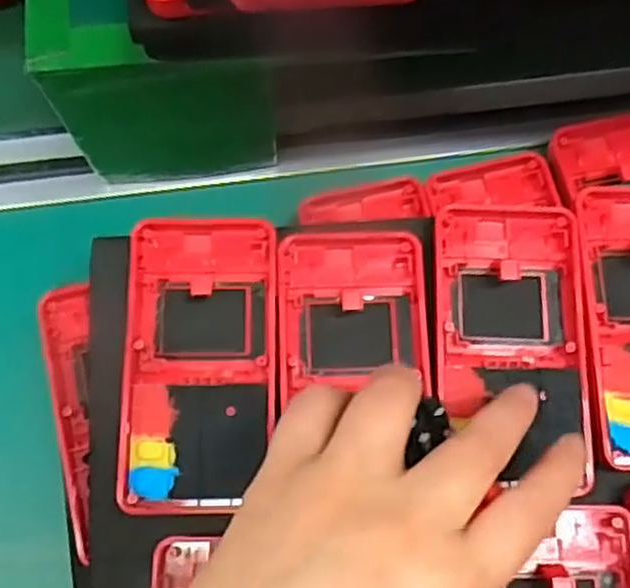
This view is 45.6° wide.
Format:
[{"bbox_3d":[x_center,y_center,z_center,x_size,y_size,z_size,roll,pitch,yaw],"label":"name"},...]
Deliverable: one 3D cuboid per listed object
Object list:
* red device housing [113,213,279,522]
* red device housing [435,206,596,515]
[{"bbox_3d":[-0.047,0.026,0.314,0.062,0.013,0.124,-1,72,-1],"label":"red device housing"},{"bbox_3d":[0.082,0.016,0.320,0.061,0.016,0.113,2,72,0],"label":"red device housing"}]

